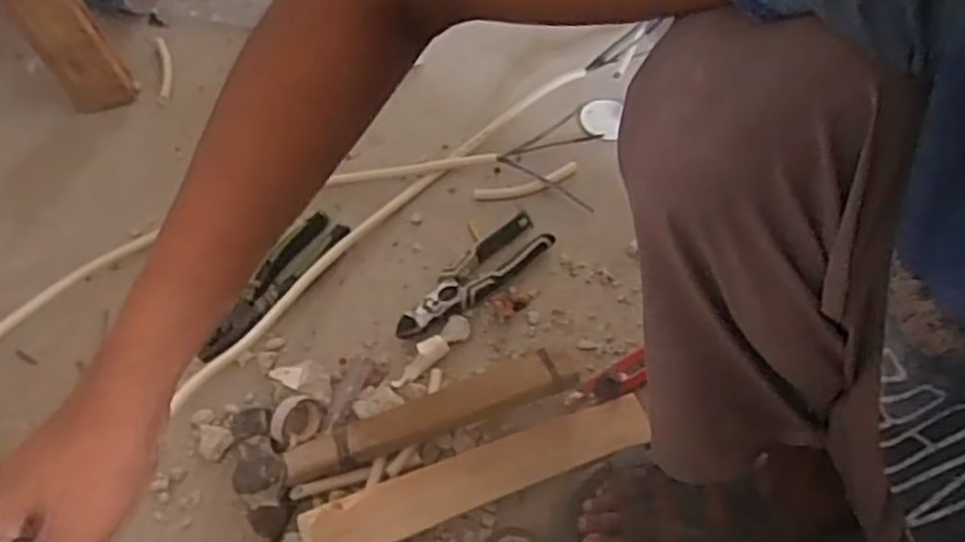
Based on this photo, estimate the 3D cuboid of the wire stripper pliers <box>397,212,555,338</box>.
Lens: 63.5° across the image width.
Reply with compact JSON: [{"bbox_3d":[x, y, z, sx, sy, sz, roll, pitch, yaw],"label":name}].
[{"bbox_3d":[-0.006,0.009,0.778,0.054,0.016,0.188,39,64,21],"label":"wire stripper pliers"}]

